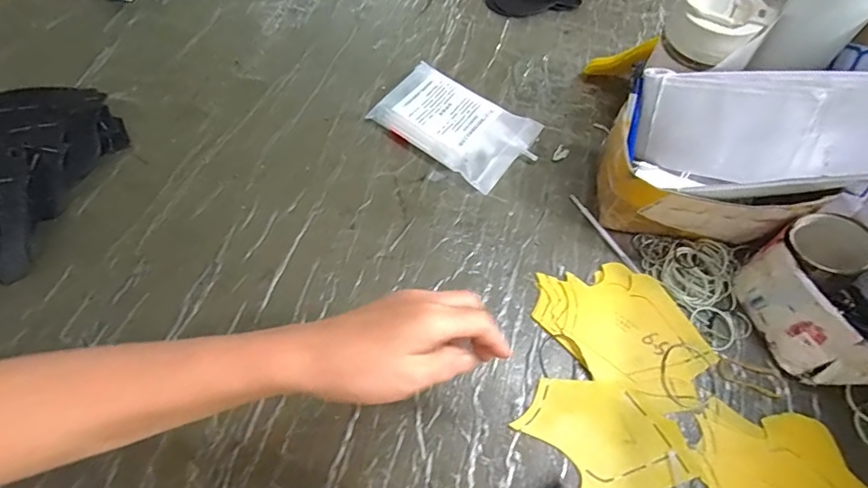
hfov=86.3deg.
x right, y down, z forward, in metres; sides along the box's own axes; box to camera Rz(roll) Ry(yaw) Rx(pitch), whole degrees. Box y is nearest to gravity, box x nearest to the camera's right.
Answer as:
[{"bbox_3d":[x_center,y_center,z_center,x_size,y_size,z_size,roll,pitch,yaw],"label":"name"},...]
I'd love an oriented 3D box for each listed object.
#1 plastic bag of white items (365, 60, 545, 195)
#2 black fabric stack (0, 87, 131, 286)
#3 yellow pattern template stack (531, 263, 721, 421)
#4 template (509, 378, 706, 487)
[{"bbox_3d":[0.024,-0.142,0.541,0.170,0.027,0.108,35,66,15],"label":"plastic bag of white items"},{"bbox_3d":[-0.433,-0.064,0.459,0.123,0.052,0.251,15,62,5],"label":"black fabric stack"},{"bbox_3d":[0.181,0.079,0.436,0.115,0.005,0.159,-35,69,-19],"label":"yellow pattern template stack"},{"bbox_3d":[0.145,0.164,0.390,0.105,0.004,0.122,-32,68,-18],"label":"template"}]

